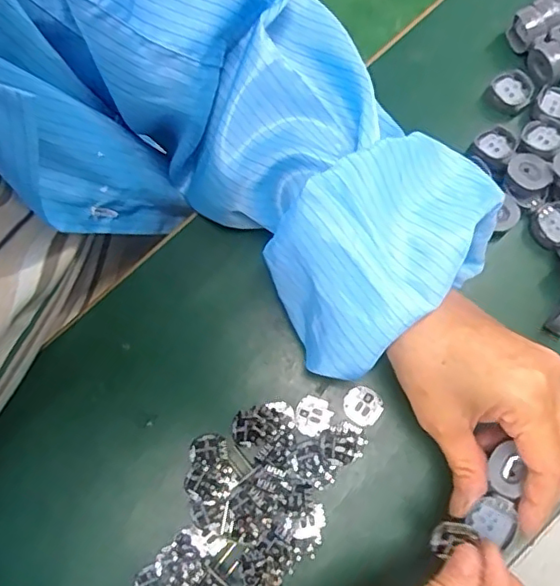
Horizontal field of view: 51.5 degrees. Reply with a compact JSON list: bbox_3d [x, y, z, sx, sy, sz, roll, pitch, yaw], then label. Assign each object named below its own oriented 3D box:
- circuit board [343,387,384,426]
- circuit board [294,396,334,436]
[{"bbox_3d":[0.053,0.072,0.367,0.024,0.004,0.023,32,81,9],"label":"circuit board"},{"bbox_3d":[0.021,0.078,0.366,0.023,0.004,0.022,-27,78,-4],"label":"circuit board"}]

